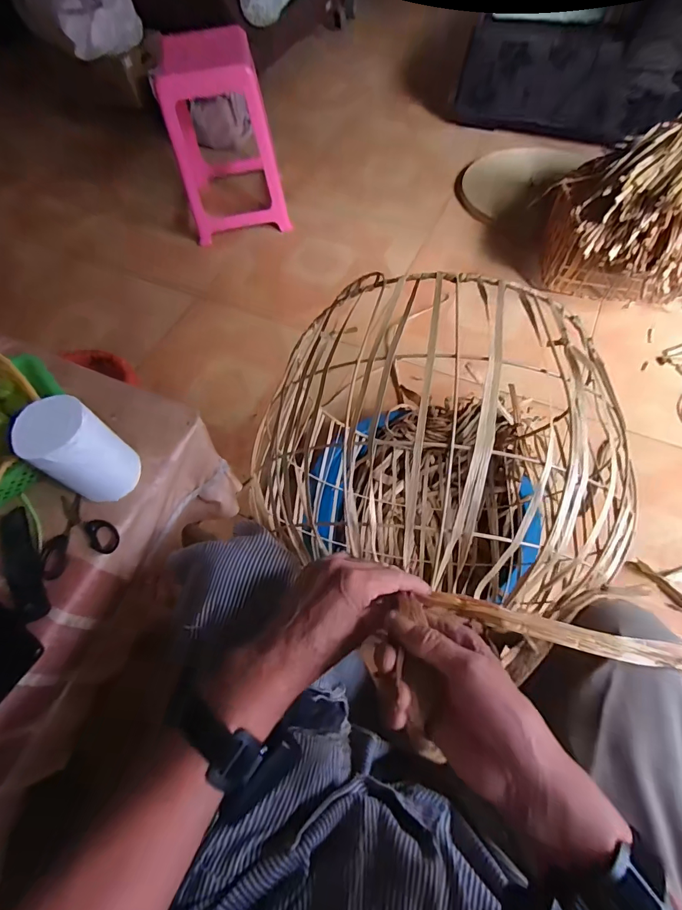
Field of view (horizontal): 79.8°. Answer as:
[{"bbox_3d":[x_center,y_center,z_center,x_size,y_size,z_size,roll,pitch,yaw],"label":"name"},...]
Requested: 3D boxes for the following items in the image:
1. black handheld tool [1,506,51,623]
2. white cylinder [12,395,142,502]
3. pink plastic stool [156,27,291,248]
[{"bbox_3d":[-0.382,0.130,0.489,0.040,0.012,0.147,-28,64,-11],"label":"black handheld tool"},{"bbox_3d":[-0.313,-0.003,0.494,0.070,0.130,0.080,24,66,16],"label":"white cylinder"},{"bbox_3d":[-0.381,-1.030,1.337,0.315,0.430,0.373,-11,63,-2],"label":"pink plastic stool"}]

